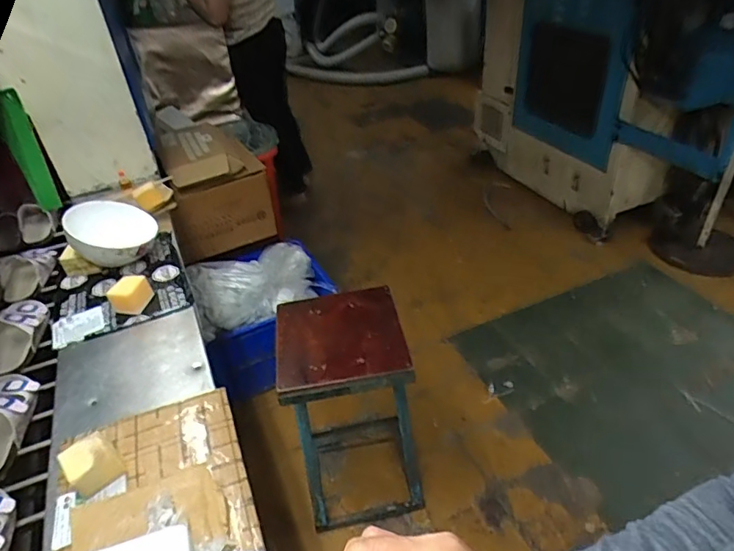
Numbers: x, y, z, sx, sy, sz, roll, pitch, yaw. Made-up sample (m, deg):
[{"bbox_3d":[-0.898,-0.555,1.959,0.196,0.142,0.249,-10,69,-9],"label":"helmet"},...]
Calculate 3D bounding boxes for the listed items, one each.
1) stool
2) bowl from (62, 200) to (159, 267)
[{"bbox_3d":[-0.035,0.369,1.353,0.307,0.592,0.352,-10,36,-2],"label":"stool"},{"bbox_3d":[-0.537,-0.087,1.055,0.162,0.082,0.163,33,35,-6],"label":"bowl"}]

